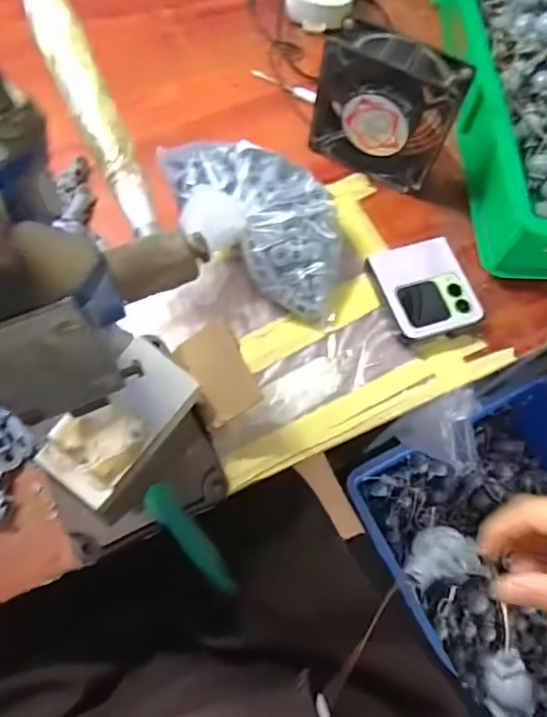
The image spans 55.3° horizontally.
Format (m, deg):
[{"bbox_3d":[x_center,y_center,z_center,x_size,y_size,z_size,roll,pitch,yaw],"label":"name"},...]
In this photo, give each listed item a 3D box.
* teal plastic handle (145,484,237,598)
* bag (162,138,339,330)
[{"bbox_3d":[-0.054,0.122,0.353,0.019,0.016,0.086,-40,75,-17],"label":"teal plastic handle"},{"bbox_3d":[-0.011,-0.116,0.453,0.171,0.057,0.119,26,69,8],"label":"bag"}]

